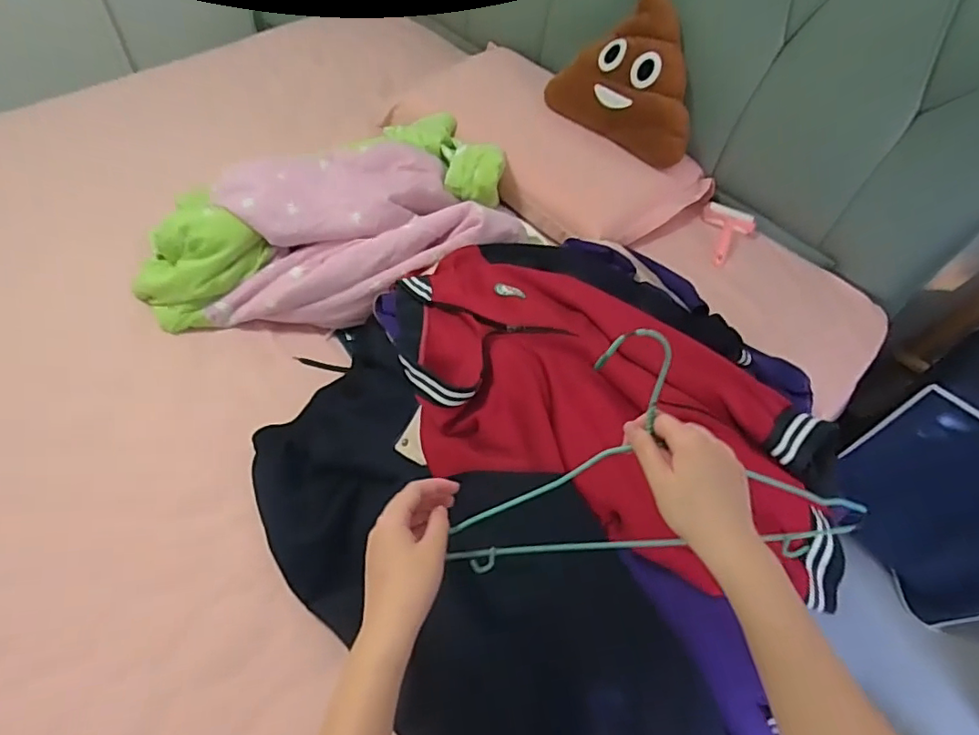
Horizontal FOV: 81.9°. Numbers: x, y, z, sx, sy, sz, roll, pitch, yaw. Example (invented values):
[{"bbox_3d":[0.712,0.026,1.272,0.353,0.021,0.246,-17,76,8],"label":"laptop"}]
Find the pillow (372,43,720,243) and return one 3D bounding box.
[{"bbox_3d":[0.136,-0.500,1.298,0.411,0.146,0.638,-36,65,-27],"label":"pillow"}]

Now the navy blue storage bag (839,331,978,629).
[{"bbox_3d":[1.029,0.266,1.202,0.219,0.565,0.436,-33,63,-25],"label":"navy blue storage bag"}]

